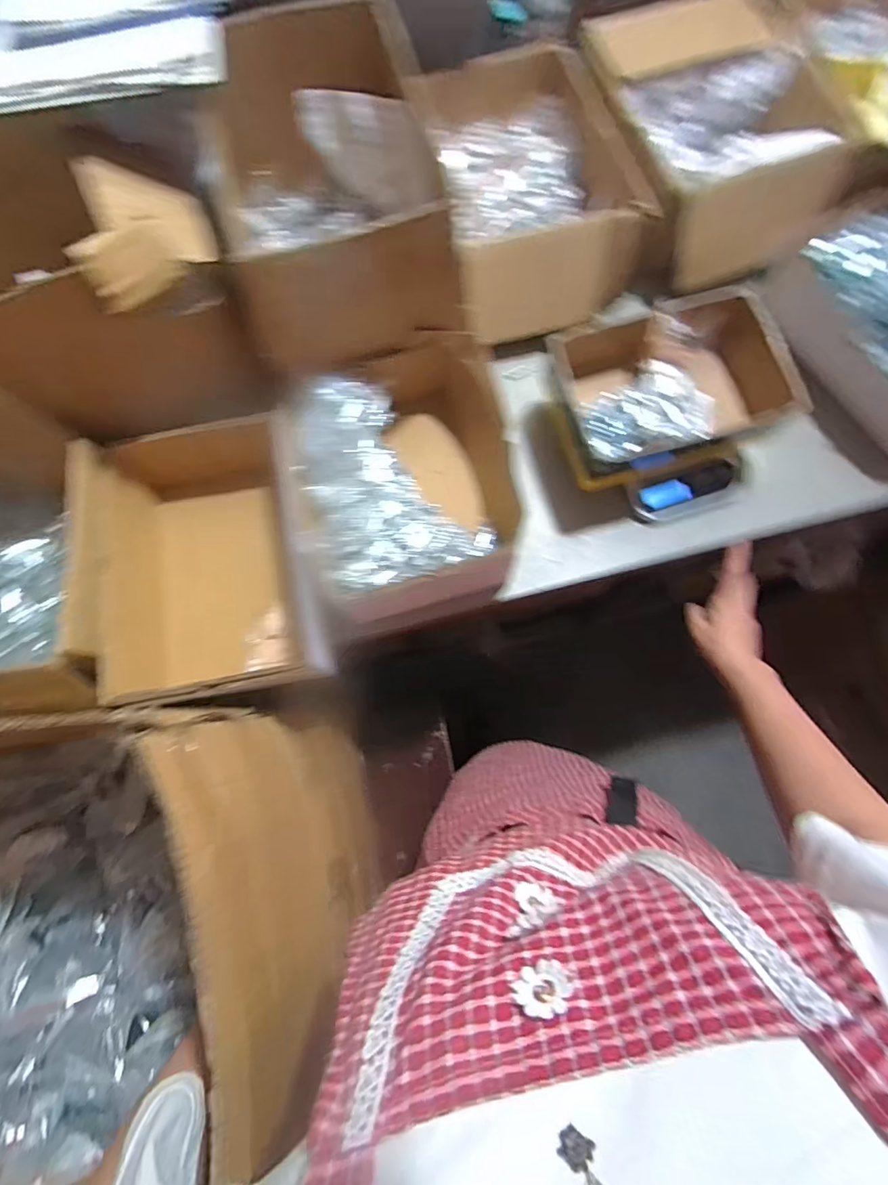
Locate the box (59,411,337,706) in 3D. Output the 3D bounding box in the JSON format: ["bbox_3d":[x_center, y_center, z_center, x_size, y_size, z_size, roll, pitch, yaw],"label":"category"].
[{"bbox_3d":[-0.292,-0.020,0.599,0.197,0.200,0.305,-12,76,-2],"label":"box"}]

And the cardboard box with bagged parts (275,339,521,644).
[{"bbox_3d":[-0.064,-0.126,0.615,0.217,0.149,0.276,-18,77,-3],"label":"cardboard box with bagged parts"}]

